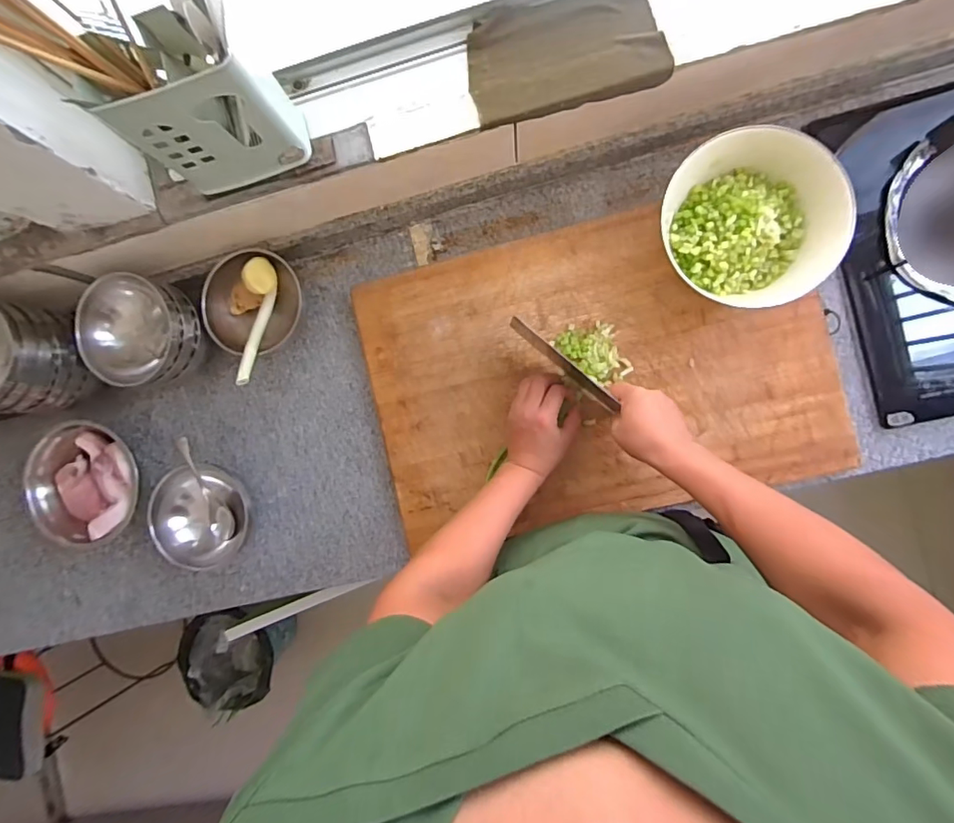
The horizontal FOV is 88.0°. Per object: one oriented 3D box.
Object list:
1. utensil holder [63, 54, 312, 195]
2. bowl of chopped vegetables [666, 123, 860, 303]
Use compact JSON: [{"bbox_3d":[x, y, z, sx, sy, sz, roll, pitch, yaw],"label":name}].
[{"bbox_3d":[-0.263,-0.296,0.495,0.133,0.142,0.066,-20,87,7],"label":"utensil holder"},{"bbox_3d":[0.324,-0.228,0.595,0.193,0.083,0.184,0,89,7],"label":"bowl of chopped vegetables"}]

